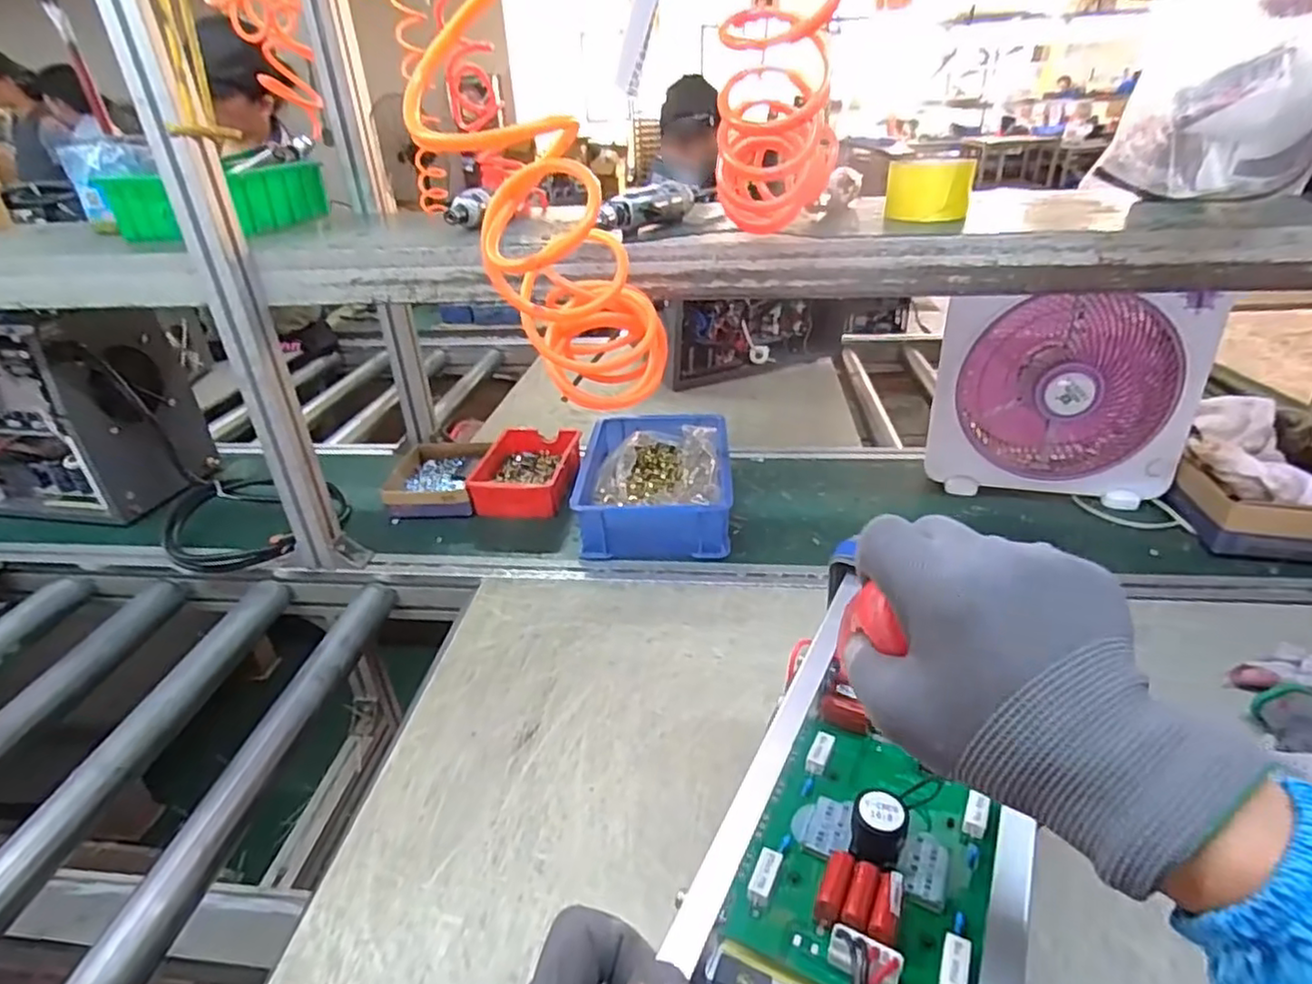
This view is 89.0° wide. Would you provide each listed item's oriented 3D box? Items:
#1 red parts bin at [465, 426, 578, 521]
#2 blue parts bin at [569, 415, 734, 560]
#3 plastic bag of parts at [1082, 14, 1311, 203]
[{"bbox_3d":[-0.202,-0.035,1.079,0.161,0.057,0.207,-1,30,3],"label":"red parts bin"},{"bbox_3d":[0.003,-0.025,0.988,0.209,0.097,0.294,1,30,6],"label":"blue parts bin"},{"bbox_3d":[0.454,-0.302,0.540,0.151,0.119,0.089,22,38,36],"label":"plastic bag of parts"}]

